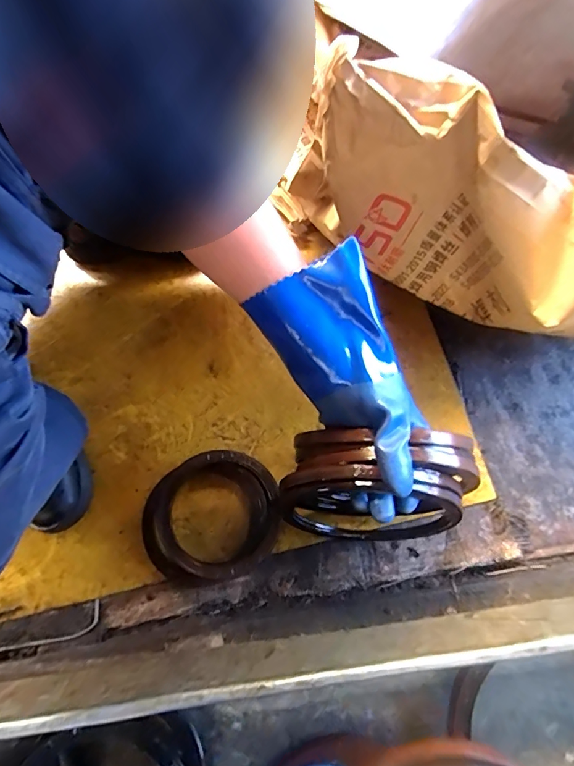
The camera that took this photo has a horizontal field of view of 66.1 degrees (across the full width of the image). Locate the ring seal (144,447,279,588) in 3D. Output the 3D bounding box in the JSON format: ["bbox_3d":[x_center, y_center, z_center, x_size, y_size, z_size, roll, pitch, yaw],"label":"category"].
[{"bbox_3d":[-0.094,0.163,0.540,0.168,0.038,0.144,-12,72,-2],"label":"ring seal"}]

